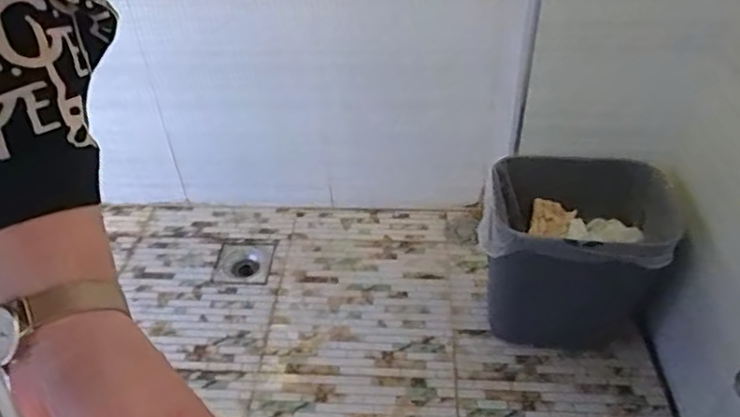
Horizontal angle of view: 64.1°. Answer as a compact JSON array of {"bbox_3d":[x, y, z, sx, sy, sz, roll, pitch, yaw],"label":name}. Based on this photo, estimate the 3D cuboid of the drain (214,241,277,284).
[{"bbox_3d":[-0.232,0.101,1.090,0.106,0.026,0.108,2,36,4],"label":"drain"}]

